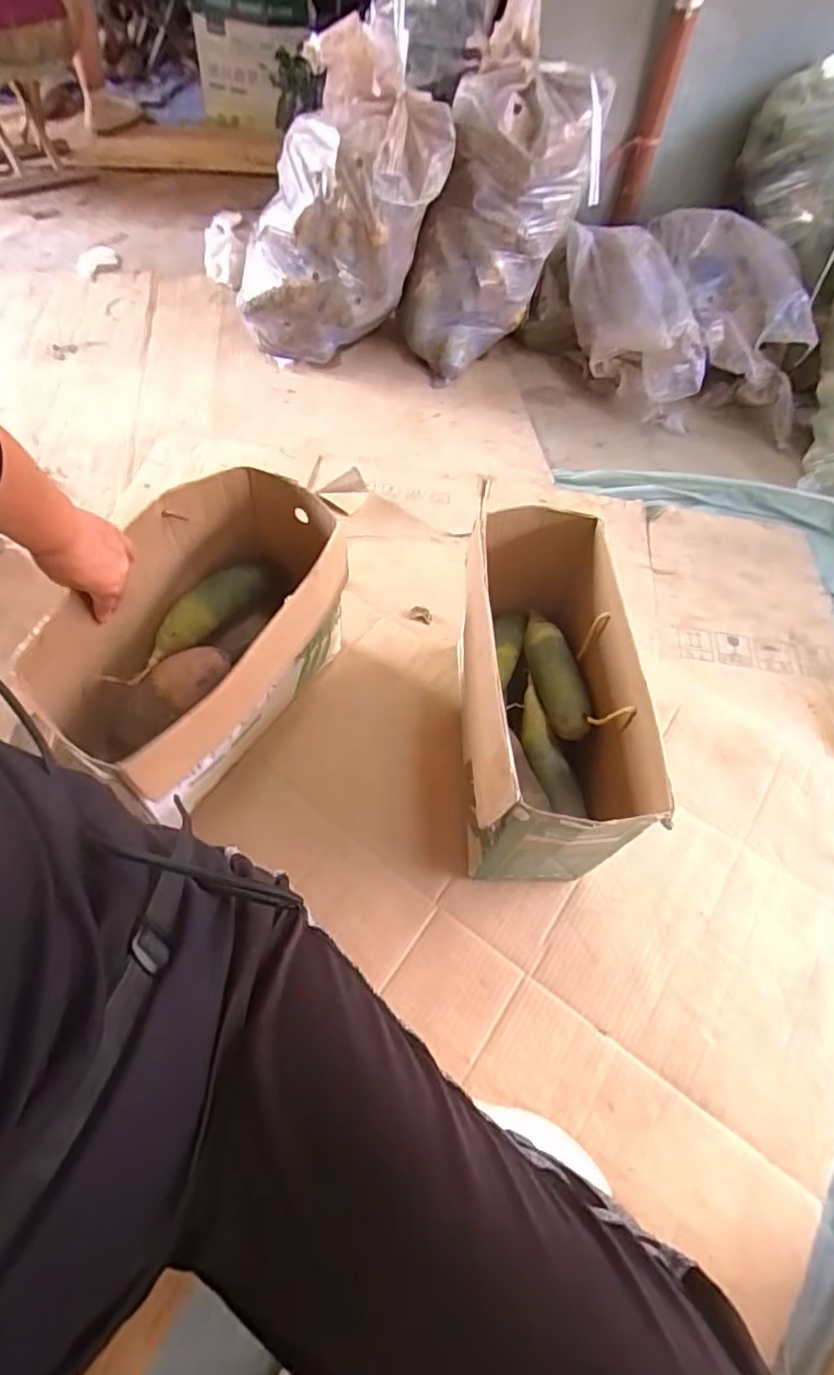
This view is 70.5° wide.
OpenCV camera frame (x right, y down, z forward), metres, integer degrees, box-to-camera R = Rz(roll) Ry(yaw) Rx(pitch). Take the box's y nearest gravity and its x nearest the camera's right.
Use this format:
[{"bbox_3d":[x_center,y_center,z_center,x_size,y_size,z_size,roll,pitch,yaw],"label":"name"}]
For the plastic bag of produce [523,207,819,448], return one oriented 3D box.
[{"bbox_3d":[0.538,-0.761,1.228,0.599,0.251,0.300,35,63,18],"label":"plastic bag of produce"}]

